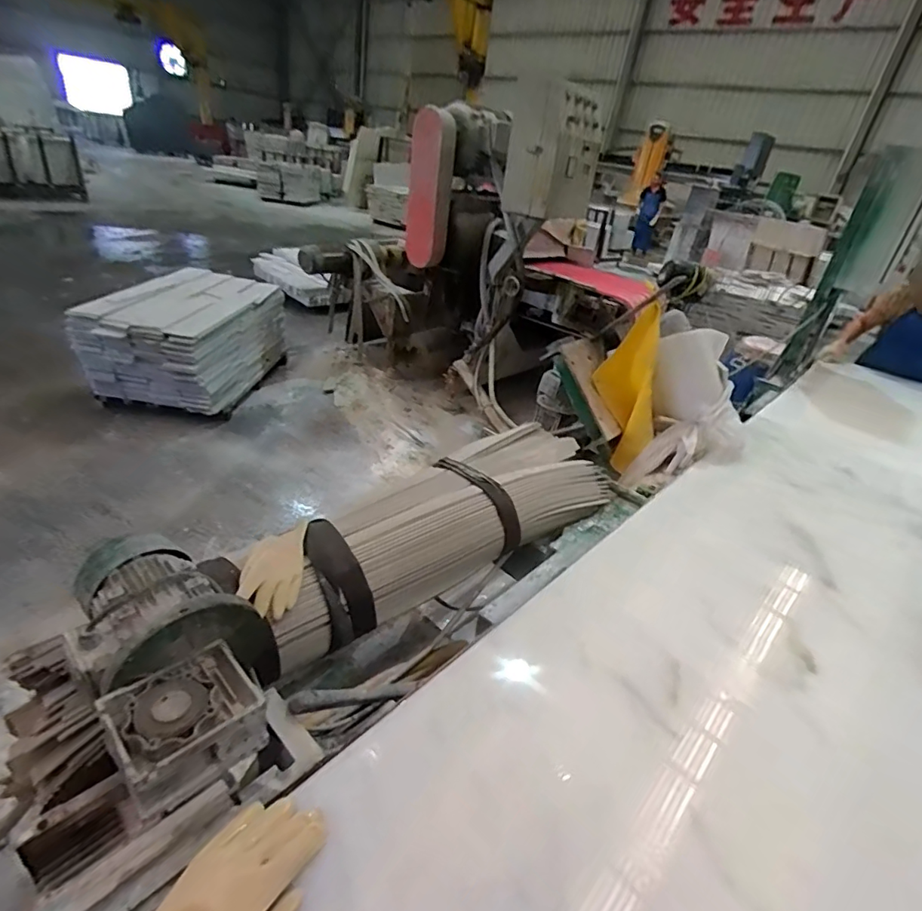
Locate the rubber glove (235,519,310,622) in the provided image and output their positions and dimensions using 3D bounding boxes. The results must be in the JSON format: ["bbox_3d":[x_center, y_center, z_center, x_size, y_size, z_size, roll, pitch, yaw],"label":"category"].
[{"bbox_3d":[-0.350,0.208,0.961,0.104,0.035,0.205,3,31,-10],"label":"rubber glove"}]

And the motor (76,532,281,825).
[{"bbox_3d":[-0.383,0.274,0.697,0.210,0.198,0.344,-18,40,-37],"label":"motor"}]

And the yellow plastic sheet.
[{"bbox_3d":[0.464,-0.187,1.437,0.160,0.457,0.059,3,9,0],"label":"yellow plastic sheet"}]

